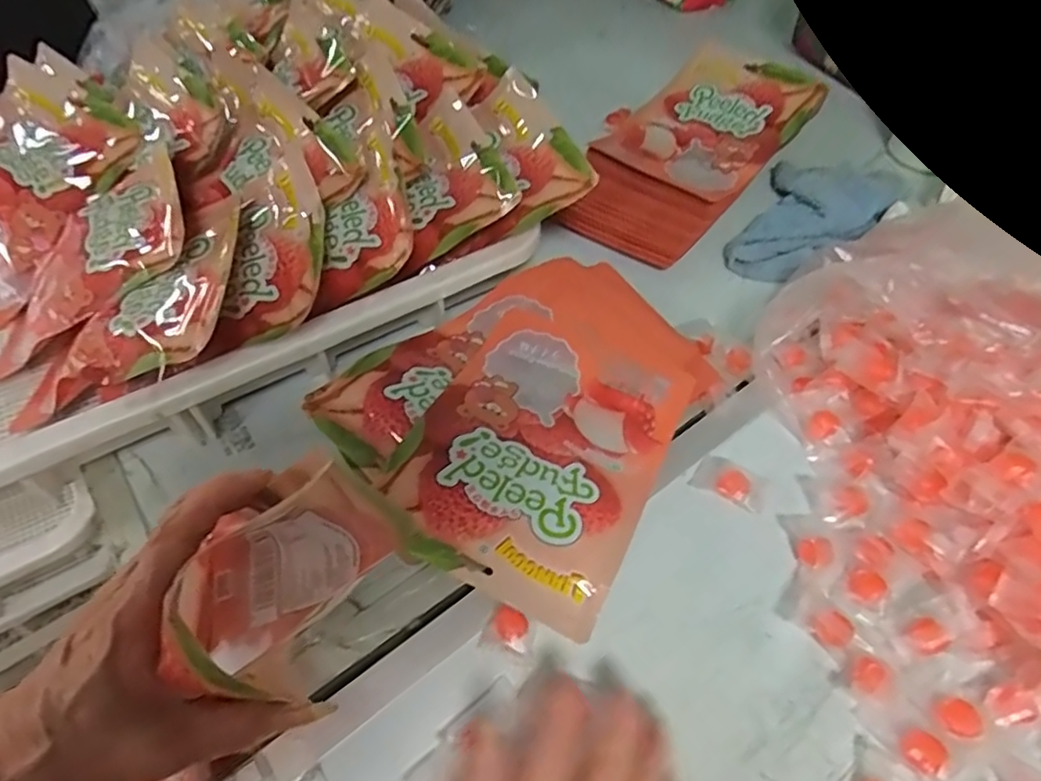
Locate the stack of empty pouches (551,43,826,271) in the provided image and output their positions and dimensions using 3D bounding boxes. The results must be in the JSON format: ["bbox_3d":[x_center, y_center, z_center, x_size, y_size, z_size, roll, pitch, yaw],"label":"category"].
[{"bbox_3d":[0.162,-0.254,0.647,0.168,0.047,0.311,34,61,24],"label":"stack of empty pouches"}]

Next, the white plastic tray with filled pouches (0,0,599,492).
[{"bbox_3d":[-0.340,-0.164,0.540,0.662,0.109,0.489,-28,58,-18],"label":"white plastic tray with filled pouches"}]

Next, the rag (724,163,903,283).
[{"bbox_3d":[0.280,-0.161,0.594,0.116,0.023,0.172,25,58,18],"label":"rag"}]

